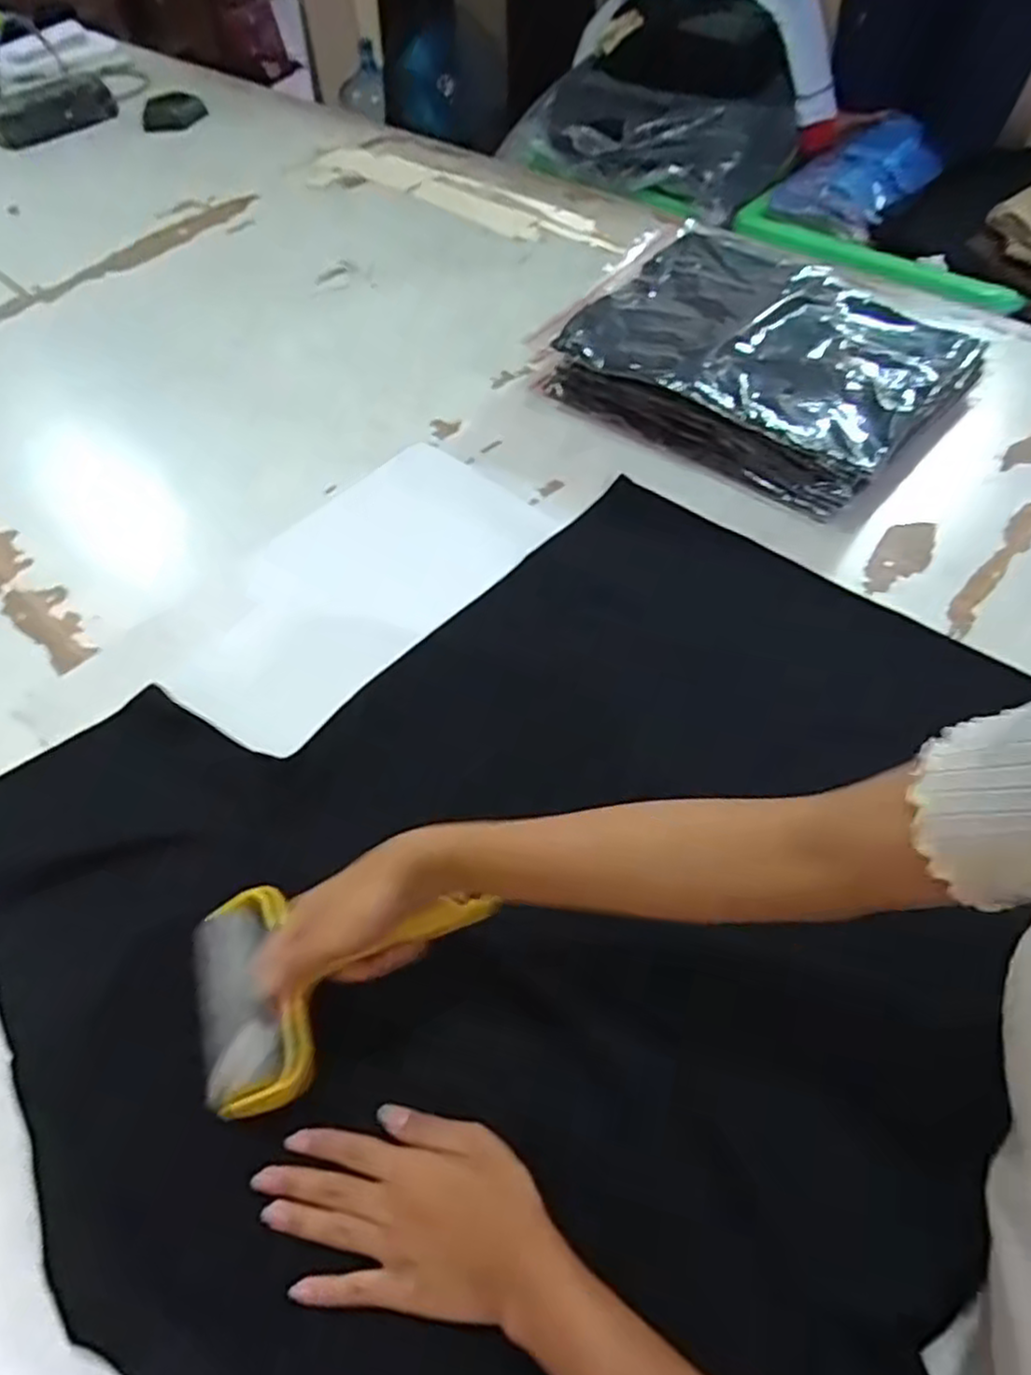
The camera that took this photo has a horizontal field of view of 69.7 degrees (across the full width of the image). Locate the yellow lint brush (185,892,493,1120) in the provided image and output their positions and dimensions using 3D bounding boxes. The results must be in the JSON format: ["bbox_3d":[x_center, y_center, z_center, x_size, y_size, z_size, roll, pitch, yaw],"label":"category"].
[{"bbox_3d":[-0.105,0.155,0.428,0.170,0.046,0.119,-22,56,-12],"label":"yellow lint brush"}]

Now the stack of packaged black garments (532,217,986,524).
[{"bbox_3d":[0.256,-0.347,0.773,0.362,0.076,0.304,35,63,25],"label":"stack of packaged black garments"}]

